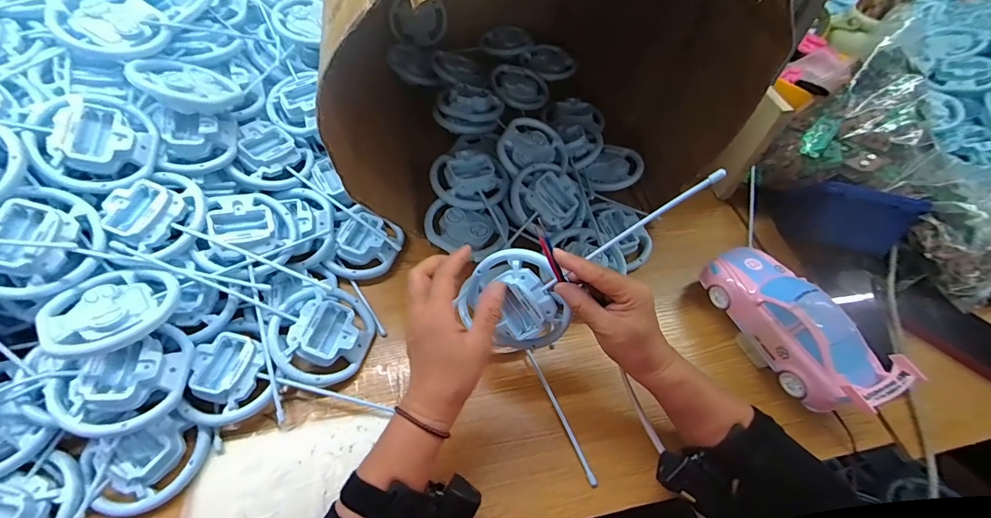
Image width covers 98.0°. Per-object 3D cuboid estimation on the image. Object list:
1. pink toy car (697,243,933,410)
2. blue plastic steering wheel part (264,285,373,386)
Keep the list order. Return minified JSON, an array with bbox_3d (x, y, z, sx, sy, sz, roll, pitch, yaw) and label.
[{"bbox_3d":[0.318,0.067,0.461,0.074,0.061,0.197,-15,58,-15],"label":"pink toy car"},{"bbox_3d":[-0.182,0.078,0.455,0.098,0.032,0.102,9,70,-27],"label":"blue plastic steering wheel part"}]

